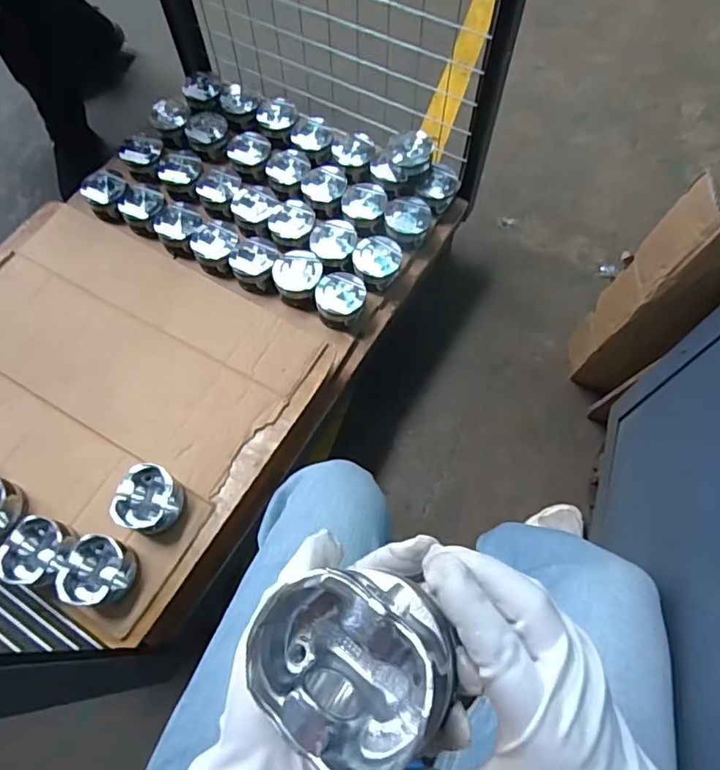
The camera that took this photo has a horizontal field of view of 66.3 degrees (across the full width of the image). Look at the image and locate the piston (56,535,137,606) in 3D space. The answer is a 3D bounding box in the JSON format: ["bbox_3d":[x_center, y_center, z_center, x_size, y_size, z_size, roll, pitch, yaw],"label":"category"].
[{"bbox_3d":[-0.341,0.243,0.721,0.080,0.058,0.082,-1,67,1],"label":"piston"}]

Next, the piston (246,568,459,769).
[{"bbox_3d":[-0.005,0.125,0.248,0.090,0.052,0.079,34,72,15],"label":"piston"}]

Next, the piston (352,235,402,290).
[{"bbox_3d":[0.029,-0.217,0.975,0.086,0.042,0.087,-1,67,1],"label":"piston"}]

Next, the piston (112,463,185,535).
[{"bbox_3d":[-0.287,0.161,0.759,0.078,0.058,0.084,-1,67,1],"label":"piston"}]

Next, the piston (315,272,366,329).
[{"bbox_3d":[-0.033,-0.144,0.946,0.085,0.044,0.086,1,67,2],"label":"piston"}]

